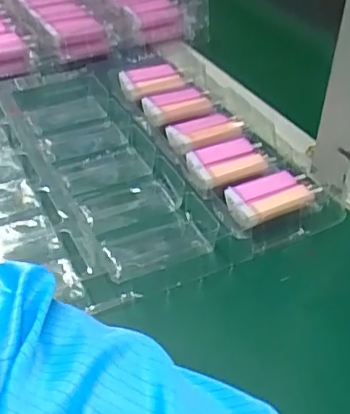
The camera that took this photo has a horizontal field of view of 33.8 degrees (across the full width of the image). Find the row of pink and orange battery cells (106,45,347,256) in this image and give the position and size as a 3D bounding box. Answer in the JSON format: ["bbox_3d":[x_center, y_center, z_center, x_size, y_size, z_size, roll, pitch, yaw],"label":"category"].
[{"bbox_3d":[0.031,-0.074,0.526,0.096,0.021,0.295,-17,43,-20],"label":"row of pink and orange battery cells"}]

